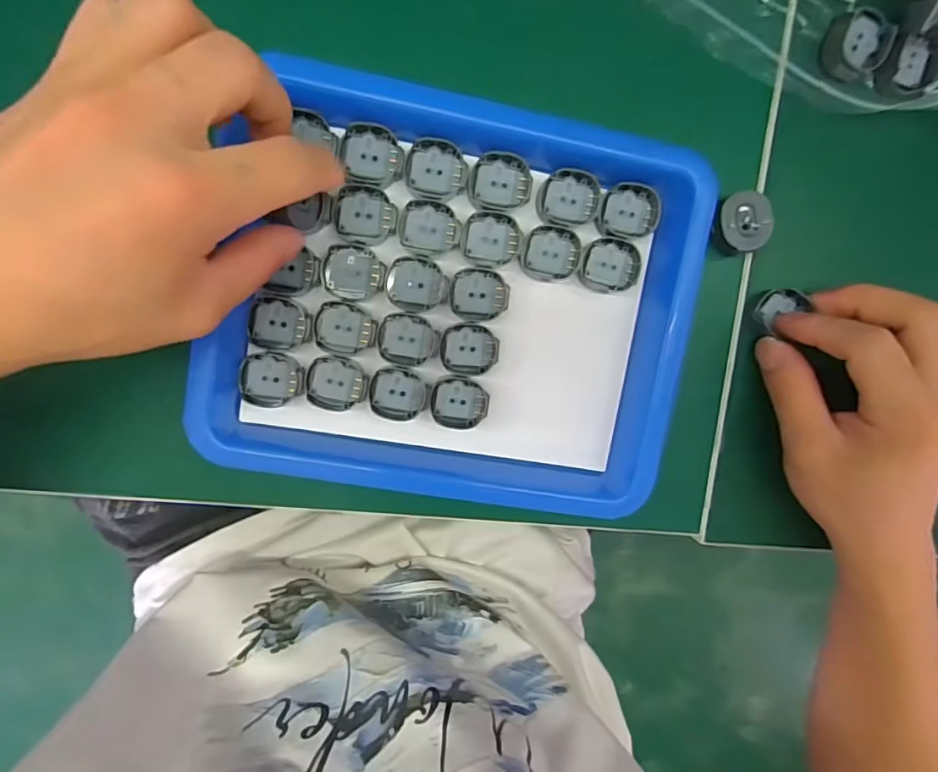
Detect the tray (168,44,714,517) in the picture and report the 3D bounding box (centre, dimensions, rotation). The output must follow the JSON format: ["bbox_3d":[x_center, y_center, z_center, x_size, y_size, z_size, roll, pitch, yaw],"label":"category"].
[{"bbox_3d":[-0.002,-0.038,0.246,0.208,0.028,0.188,11,95,-6],"label":"tray"}]

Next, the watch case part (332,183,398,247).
[{"bbox_3d":[-0.047,-0.077,0.237,0.028,0.004,0.026,10,95,-6],"label":"watch case part"}]

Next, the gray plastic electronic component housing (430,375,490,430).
[{"bbox_3d":[-0.004,0.008,0.252,0.028,0.004,0.025,5,96,-5],"label":"gray plastic electronic component housing"}]

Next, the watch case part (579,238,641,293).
[{"bbox_3d":[0.068,-0.059,0.254,0.028,0.008,0.025,6,96,-5],"label":"watch case part"}]

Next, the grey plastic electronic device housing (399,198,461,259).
[{"bbox_3d":[-0.018,-0.072,0.240,0.027,0.004,0.025,8,96,-6],"label":"grey plastic electronic device housing"}]

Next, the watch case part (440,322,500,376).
[{"bbox_3d":[0.001,-0.017,0.249,0.027,0.004,0.024,7,96,-5],"label":"watch case part"}]

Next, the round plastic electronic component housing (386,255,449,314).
[{"bbox_3d":[-0.024,-0.047,0.243,0.028,0.004,0.025,9,96,-6],"label":"round plastic electronic component housing"}]

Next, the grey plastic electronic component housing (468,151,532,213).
[{"bbox_3d":[0.015,-0.094,0.241,0.028,0.004,0.025,9,96,-6],"label":"grey plastic electronic component housing"}]

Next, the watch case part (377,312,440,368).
[{"bbox_3d":[-0.029,-0.022,0.247,0.027,0.004,0.025,7,96,-5],"label":"watch case part"}]

